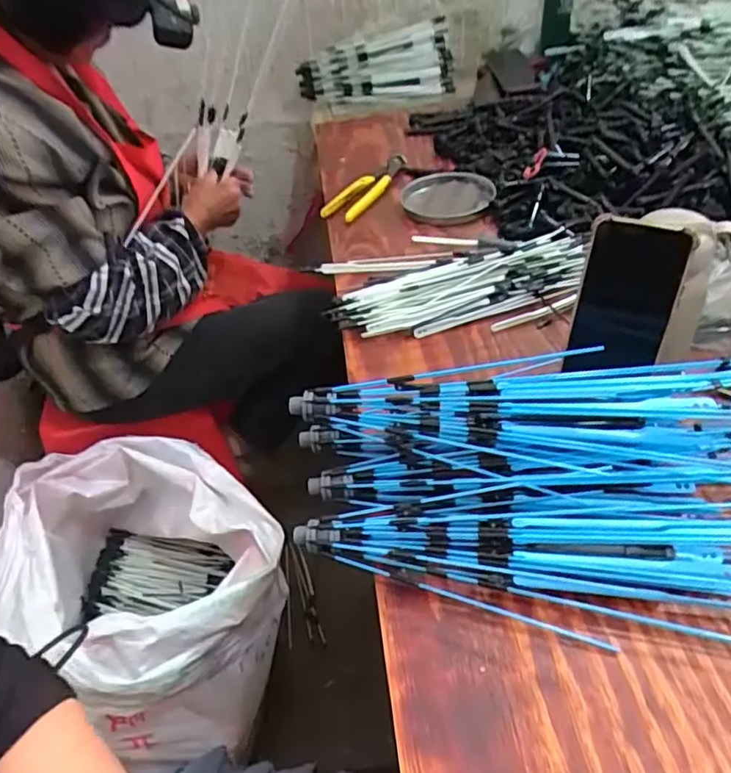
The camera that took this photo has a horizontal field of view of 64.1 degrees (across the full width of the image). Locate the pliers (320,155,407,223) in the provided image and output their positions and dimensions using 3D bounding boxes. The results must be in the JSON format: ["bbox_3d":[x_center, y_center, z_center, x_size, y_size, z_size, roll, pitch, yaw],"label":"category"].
[{"bbox_3d":[0.007,-0.305,0.887,0.056,0.024,0.177,22,51,28],"label":"pliers"}]

